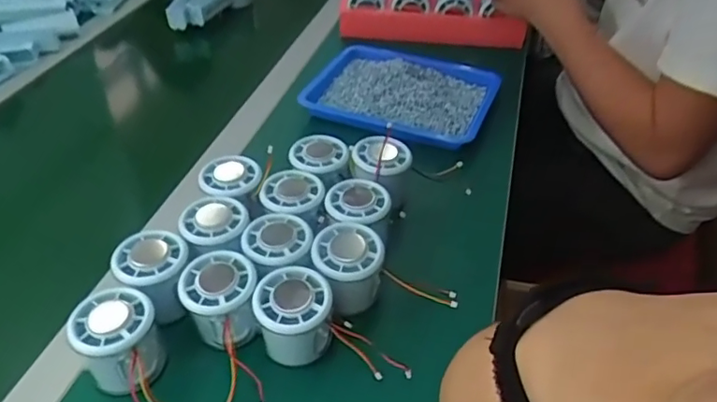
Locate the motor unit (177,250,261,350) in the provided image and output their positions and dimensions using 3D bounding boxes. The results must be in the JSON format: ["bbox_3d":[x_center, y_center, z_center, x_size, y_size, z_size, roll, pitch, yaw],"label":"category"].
[{"bbox_3d":[-0.104,0.080,0.442,0.057,0.058,0.061,-13,42,-15],"label":"motor unit"}]

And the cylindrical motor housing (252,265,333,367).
[{"bbox_3d":[-0.048,0.089,0.434,0.053,0.056,0.056,0,40,0],"label":"cylindrical motor housing"}]

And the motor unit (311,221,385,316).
[{"bbox_3d":[-0.008,0.057,0.469,0.056,0.054,0.061,-7,41,-7],"label":"motor unit"}]

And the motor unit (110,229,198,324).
[{"bbox_3d":[-0.162,0.062,0.463,0.058,0.054,0.055,15,43,18],"label":"motor unit"}]

